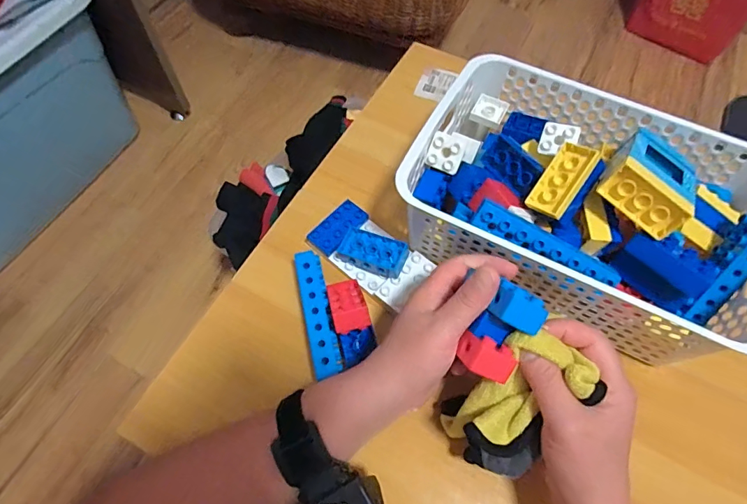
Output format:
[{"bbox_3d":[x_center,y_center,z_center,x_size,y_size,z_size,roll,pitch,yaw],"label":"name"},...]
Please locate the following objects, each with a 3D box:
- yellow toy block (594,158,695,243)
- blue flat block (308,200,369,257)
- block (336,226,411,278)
[{"bbox_3d":[0.215,-0.043,0.357,0.065,0.037,0.014,41,46,8],"label":"yellow toy block"},{"bbox_3d":[-0.037,-0.026,0.470,0.032,0.010,0.061,38,68,18],"label":"blue flat block"},{"bbox_3d":[-0.001,0.000,0.442,0.066,0.018,0.035,21,64,11],"label":"block"}]

